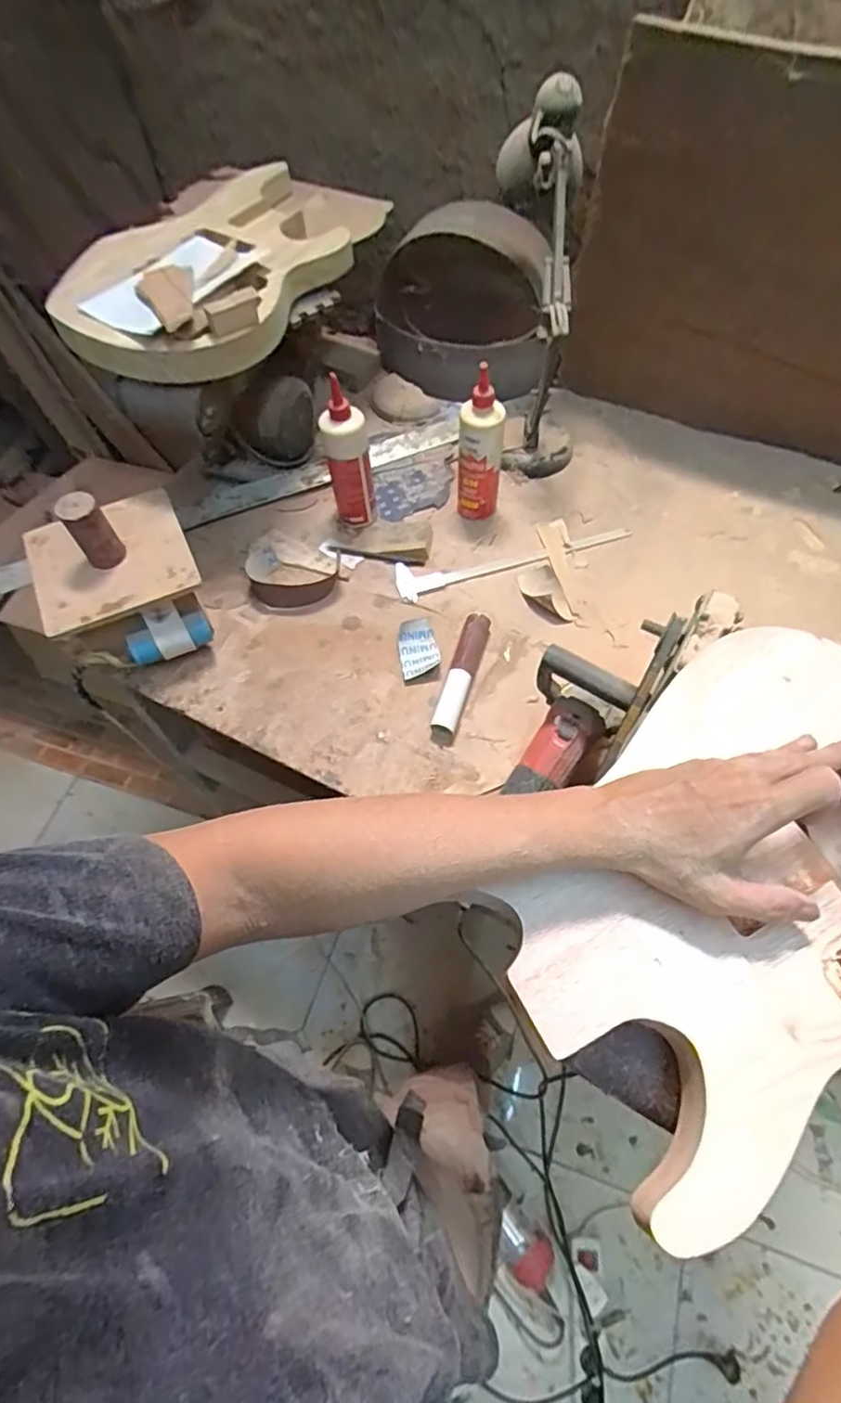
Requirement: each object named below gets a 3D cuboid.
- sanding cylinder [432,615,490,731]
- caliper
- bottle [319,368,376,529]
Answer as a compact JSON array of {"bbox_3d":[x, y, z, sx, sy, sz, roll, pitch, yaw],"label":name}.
[{"bbox_3d":[0.059,-0.044,0.863,0.037,0.027,0.194,17,64,11],"label":"sanding cylinder"},{"bbox_3d":[0.156,-0.237,0.987,0.403,0.019,0.076,-15,62,-6],"label":"caliper"},{"bbox_3d":[-0.115,-0.387,0.949,0.071,0.223,0.075,-11,62,-4],"label":"bottle"}]

